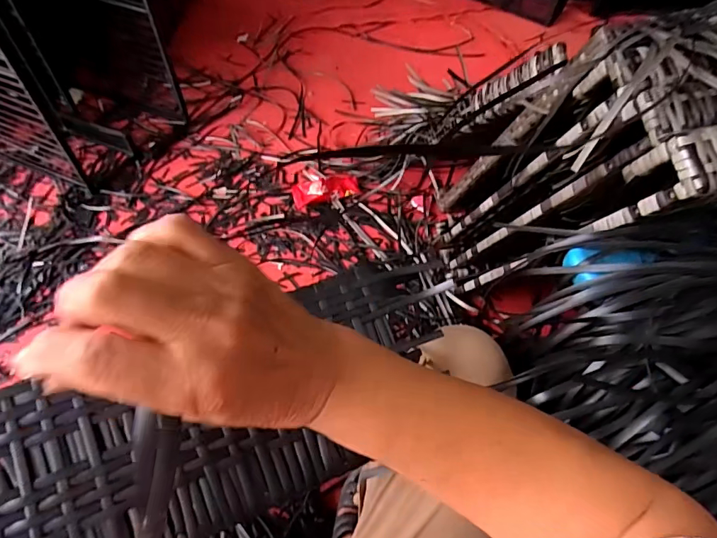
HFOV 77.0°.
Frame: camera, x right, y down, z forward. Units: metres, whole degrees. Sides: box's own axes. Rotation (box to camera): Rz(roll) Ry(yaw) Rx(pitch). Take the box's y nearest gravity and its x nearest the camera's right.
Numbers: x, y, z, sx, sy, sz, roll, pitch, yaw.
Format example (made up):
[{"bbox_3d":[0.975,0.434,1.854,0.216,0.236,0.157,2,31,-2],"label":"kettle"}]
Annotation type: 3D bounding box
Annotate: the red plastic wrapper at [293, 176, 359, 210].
[{"bbox_3d":[-0.089,-0.219,1.257,0.183,0.043,0.075,-16,56,-14],"label":"red plastic wrapper"}]

